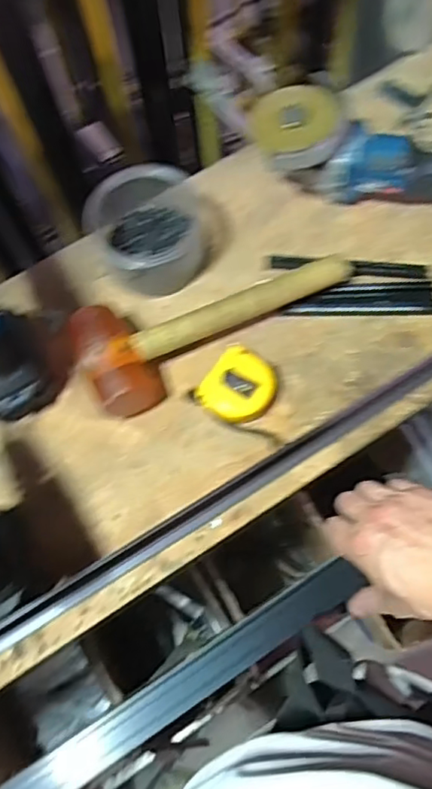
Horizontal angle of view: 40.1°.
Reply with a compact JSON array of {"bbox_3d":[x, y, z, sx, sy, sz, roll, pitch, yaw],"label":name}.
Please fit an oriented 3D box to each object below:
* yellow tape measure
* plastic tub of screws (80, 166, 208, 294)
[{"bbox_3d":[0.022,-0.006,0.587,0.067,0.032,0.079,41,76,16],"label":"yellow tape measure"},{"bbox_3d":[-0.070,-0.179,0.625,0.123,0.081,0.130,-1,69,2],"label":"plastic tub of screws"}]

